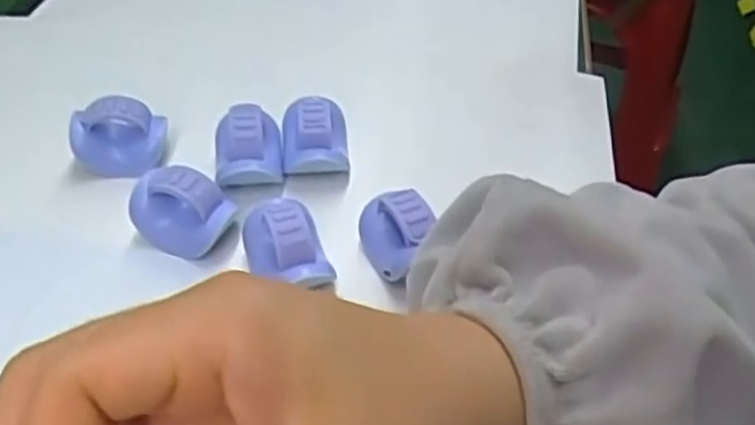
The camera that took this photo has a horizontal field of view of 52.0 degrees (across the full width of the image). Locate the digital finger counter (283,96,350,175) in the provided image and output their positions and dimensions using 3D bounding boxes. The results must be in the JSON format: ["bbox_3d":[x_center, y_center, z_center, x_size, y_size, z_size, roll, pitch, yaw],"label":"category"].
[{"bbox_3d":[-0.029,-0.036,0.353,0.029,0.030,0.035,-4,44,-6],"label":"digital finger counter"}]

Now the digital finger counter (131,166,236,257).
[{"bbox_3d":[-0.081,-0.001,0.317,0.039,0.031,0.022,12,45,11],"label":"digital finger counter"}]

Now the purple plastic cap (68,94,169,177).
[{"bbox_3d":[-0.117,-0.035,0.350,0.041,0.028,0.023,-10,45,-12],"label":"purple plastic cap"}]

